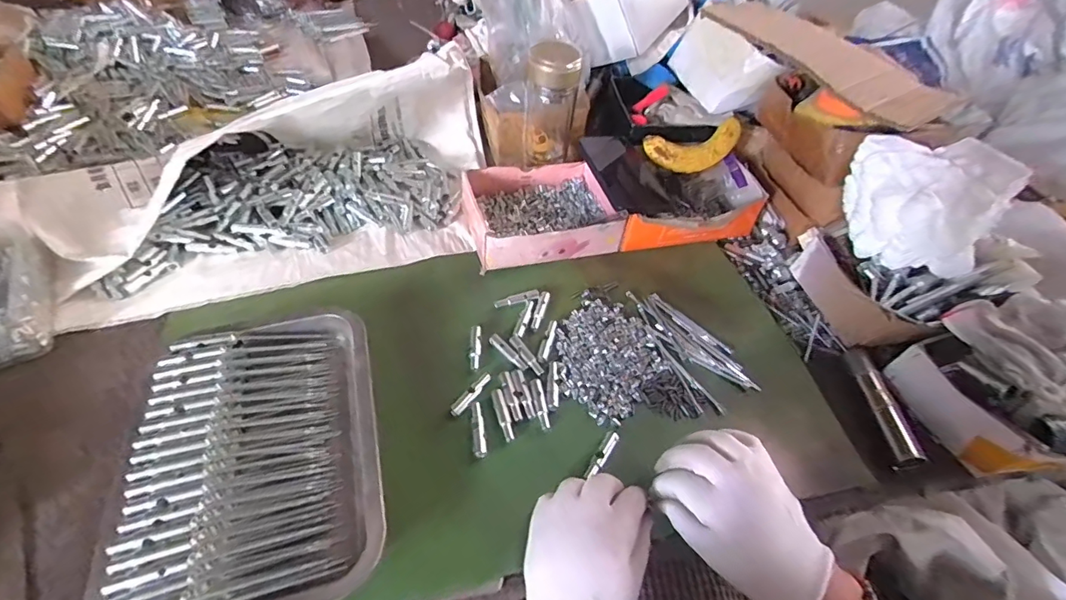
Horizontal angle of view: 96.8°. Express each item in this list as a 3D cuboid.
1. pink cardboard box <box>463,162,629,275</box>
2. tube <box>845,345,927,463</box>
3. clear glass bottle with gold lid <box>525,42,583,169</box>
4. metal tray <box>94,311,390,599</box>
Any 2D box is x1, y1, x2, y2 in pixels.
[{"bbox_3d":[0.009,-0.111,0.583,0.173,0.048,0.147,-10,53,-14],"label":"pink cardboard box"},{"bbox_3d":[0.344,0.103,0.469,0.024,0.019,0.120,1,51,-6],"label":"tube"},{"bbox_3d":[0.021,-0.244,0.592,0.070,0.150,0.063,8,50,0],"label":"clear glass bottle with gold lid"},{"bbox_3d":[-0.214,0.121,0.380,0.173,0.047,0.237,-9,52,-14],"label":"metal tray"}]

